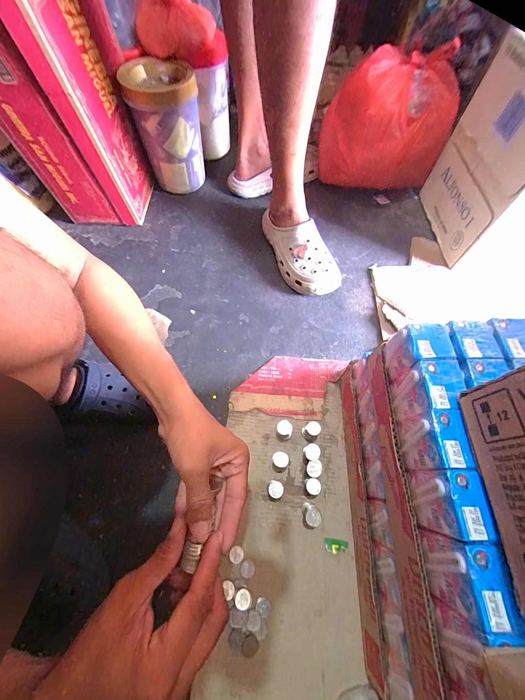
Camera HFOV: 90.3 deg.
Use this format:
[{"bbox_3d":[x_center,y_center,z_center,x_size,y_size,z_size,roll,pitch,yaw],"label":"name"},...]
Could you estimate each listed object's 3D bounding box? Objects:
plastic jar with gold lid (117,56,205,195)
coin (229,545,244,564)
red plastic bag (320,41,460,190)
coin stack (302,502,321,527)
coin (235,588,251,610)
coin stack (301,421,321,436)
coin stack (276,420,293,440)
[{"bbox_3d":[-0.235,-0.549,0.674,0.155,0.244,0.156,0,65,0],"label":"plastic jar with gold lid"},{"bbox_3d":[-0.039,0.308,0.393,0.022,0.004,0.020,5,59,-8],"label":"coin"},{"bbox_3d":[0.300,-0.552,0.649,0.292,0.246,0.167,16,66,7],"label":"red plastic bag"},{"bbox_3d":[0.073,0.251,0.398,0.022,0.045,0.025,11,65,5],"label":"coin stack"},{"bbox_3d":[-0.027,0.354,0.370,0.021,0.004,0.022,0,65,0],"label":"coin"},{"bbox_3d":[0.085,0.140,0.455,0.025,0.043,0.022,-26,68,-12],"label":"coin stack"},{"bbox_3d":[0.037,0.139,0.454,0.026,0.046,0.025,10,65,4],"label":"coin stack"}]

